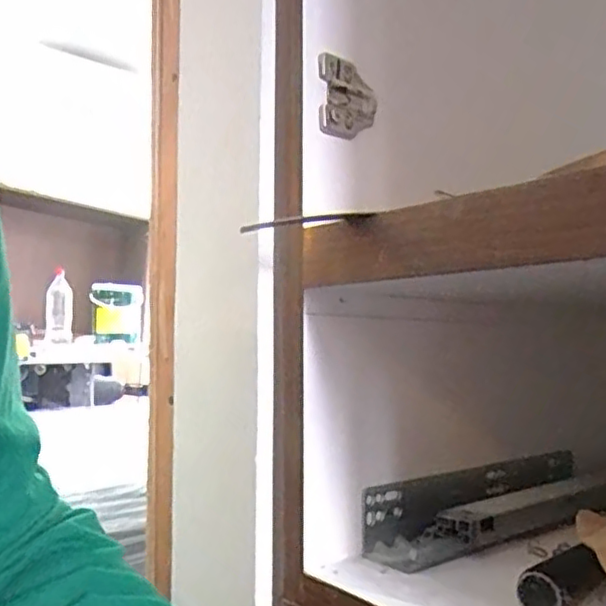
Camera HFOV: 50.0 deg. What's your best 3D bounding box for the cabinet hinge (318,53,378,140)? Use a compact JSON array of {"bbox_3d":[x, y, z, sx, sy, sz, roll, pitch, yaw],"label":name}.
[{"bbox_3d":[0.031,-0.139,0.447,0.047,0.050,0.009,2,-5,-35],"label":"cabinet hinge"}]

